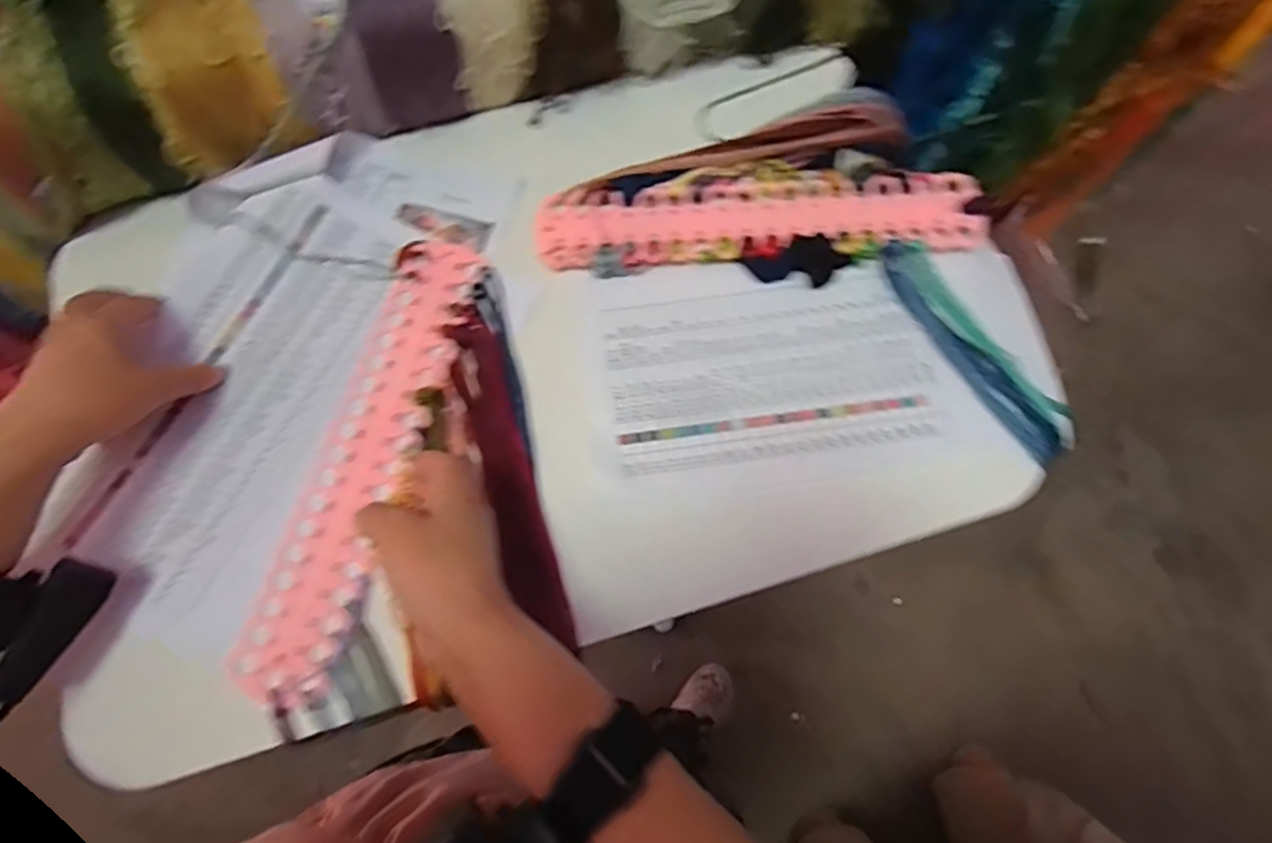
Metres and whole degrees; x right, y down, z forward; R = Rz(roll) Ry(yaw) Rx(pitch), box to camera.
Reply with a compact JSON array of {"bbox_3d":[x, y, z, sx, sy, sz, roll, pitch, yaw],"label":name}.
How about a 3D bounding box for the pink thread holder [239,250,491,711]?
[{"bbox_3d":[-0.163,0.018,0.401,0.054,0.005,0.292,15,74,5],"label":"pink thread holder"}]

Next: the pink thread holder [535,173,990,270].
[{"bbox_3d":[0.083,-0.136,0.442,0.295,0.007,0.053,-3,75,0],"label":"pink thread holder"}]

